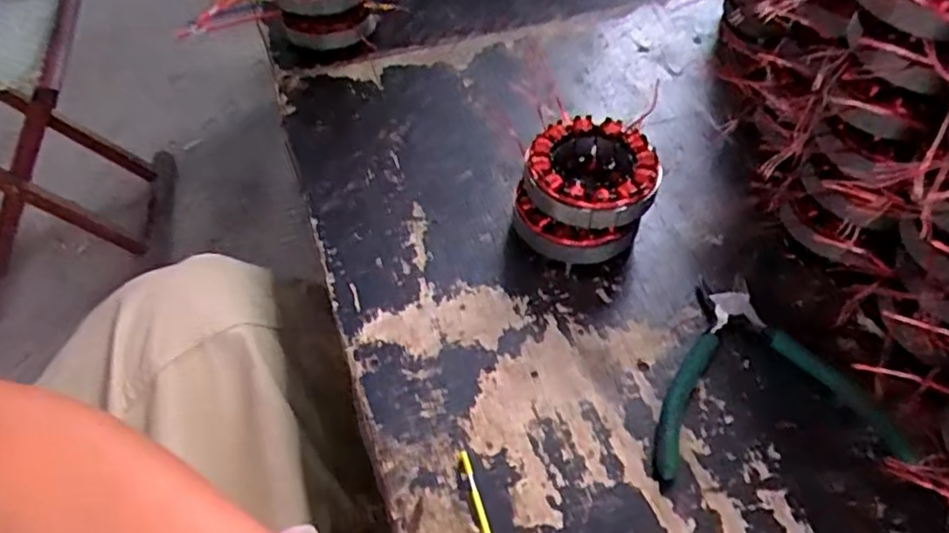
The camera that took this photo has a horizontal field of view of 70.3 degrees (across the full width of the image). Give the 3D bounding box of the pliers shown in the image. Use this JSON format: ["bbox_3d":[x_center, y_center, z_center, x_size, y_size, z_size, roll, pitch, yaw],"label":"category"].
[{"bbox_3d":[0.163,0.059,0.397,0.134,0.010,0.122,-5,48,1],"label":"pliers"}]

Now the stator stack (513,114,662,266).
[{"bbox_3d":[0.075,-0.050,0.467,0.094,0.068,0.088,6,50,11],"label":"stator stack"}]

